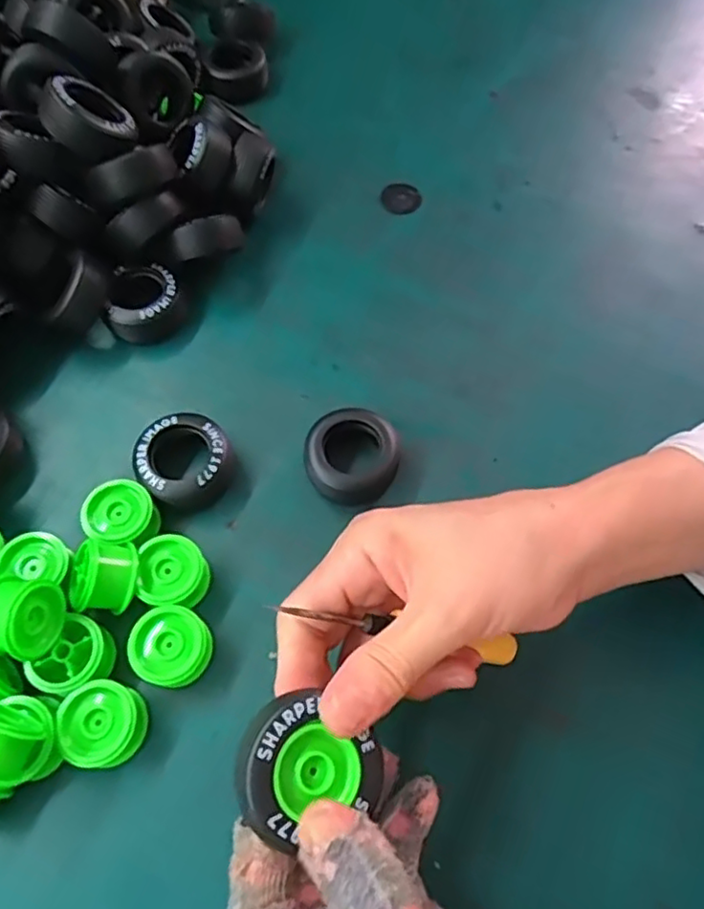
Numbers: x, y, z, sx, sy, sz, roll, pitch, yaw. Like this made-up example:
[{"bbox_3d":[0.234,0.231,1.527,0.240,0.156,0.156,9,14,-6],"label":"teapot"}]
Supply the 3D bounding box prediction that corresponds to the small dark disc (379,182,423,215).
[{"bbox_3d":[0.033,-0.177,0.437,0.026,0.004,0.027,1,64,-2],"label":"small dark disc"}]

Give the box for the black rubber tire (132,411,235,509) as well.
[{"bbox_3d":[-0.086,0.005,0.335,0.051,0.023,0.046,22,66,9],"label":"black rubber tire"}]

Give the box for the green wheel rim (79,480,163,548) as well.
[{"bbox_3d":[-0.114,0.033,0.320,0.032,0.024,0.035,1,64,-2],"label":"green wheel rim"}]

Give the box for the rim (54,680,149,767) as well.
[{"bbox_3d":[-0.108,0.117,0.279,0.033,0.025,0.032,12,65,4],"label":"rim"}]

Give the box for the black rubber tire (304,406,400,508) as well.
[{"bbox_3d":[-0.001,0.001,0.340,0.047,0.021,0.048,1,64,-2],"label":"black rubber tire"}]

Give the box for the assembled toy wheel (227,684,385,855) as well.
[{"bbox_3d":[-0.017,0.109,0.220,0.050,0.022,0.040,34,64,-11],"label":"assembled toy wheel"}]

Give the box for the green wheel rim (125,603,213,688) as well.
[{"bbox_3d":[-0.082,0.089,0.293,0.035,0.023,0.033,1,64,-2],"label":"green wheel rim"}]

